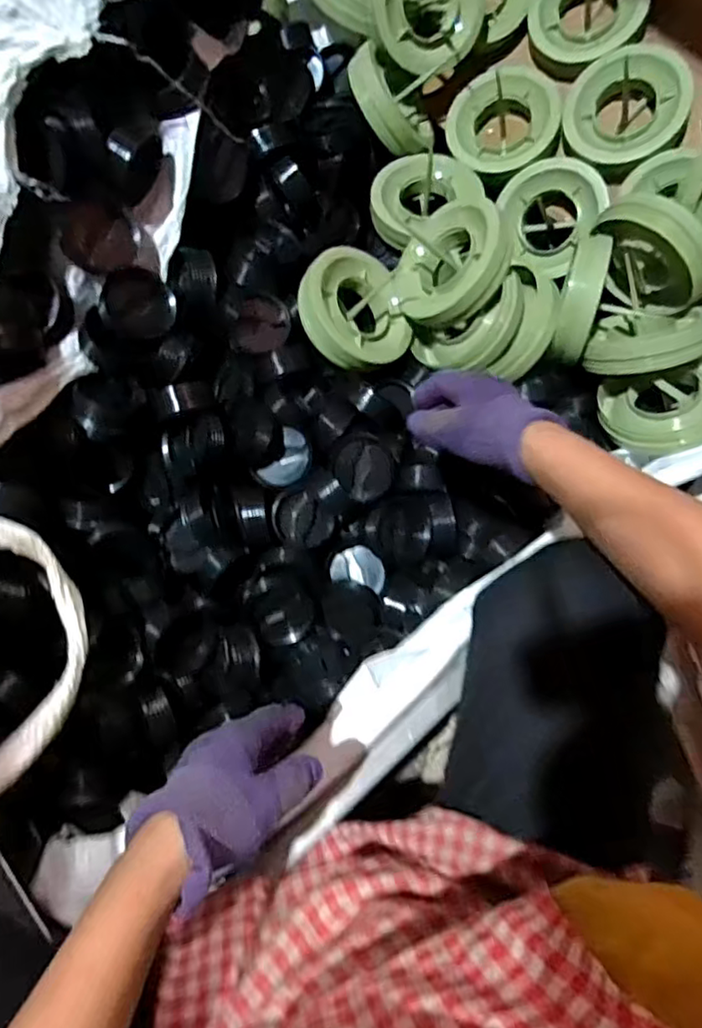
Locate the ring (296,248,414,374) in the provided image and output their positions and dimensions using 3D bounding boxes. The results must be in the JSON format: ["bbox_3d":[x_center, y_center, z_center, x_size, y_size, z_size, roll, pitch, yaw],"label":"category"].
[{"bbox_3d":[0.003,-0.224,0.673,0.117,0.042,0.131,-35,104,-28],"label":"ring"}]

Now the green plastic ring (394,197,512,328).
[{"bbox_3d":[0.106,-0.265,0.652,0.111,0.032,0.127,27,110,29],"label":"green plastic ring"}]

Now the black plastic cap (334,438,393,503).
[{"bbox_3d":[0.014,-0.045,0.643,0.055,0.027,0.067,-18,72,19],"label":"black plastic cap"}]

